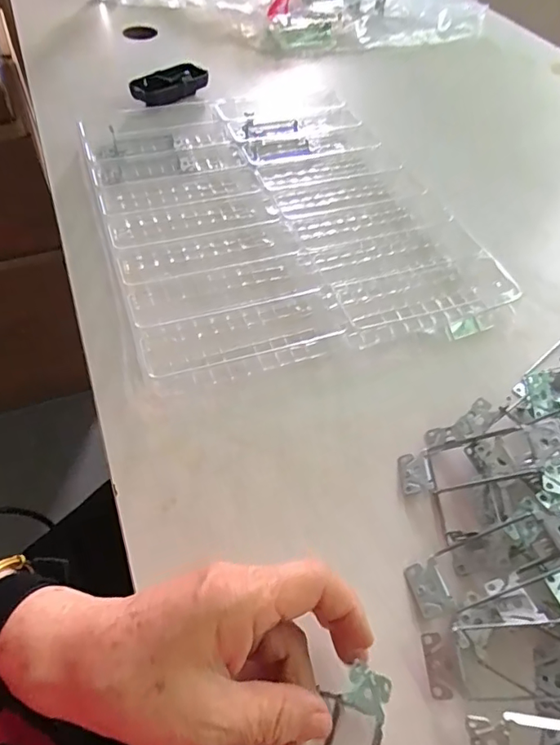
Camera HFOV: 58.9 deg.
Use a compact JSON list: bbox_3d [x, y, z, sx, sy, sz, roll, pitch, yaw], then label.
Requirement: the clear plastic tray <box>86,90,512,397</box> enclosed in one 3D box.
[{"bbox_3d":[-0.010,-0.178,0.531,0.350,0.031,0.437,-16,55,-14],"label":"clear plastic tray"}]

